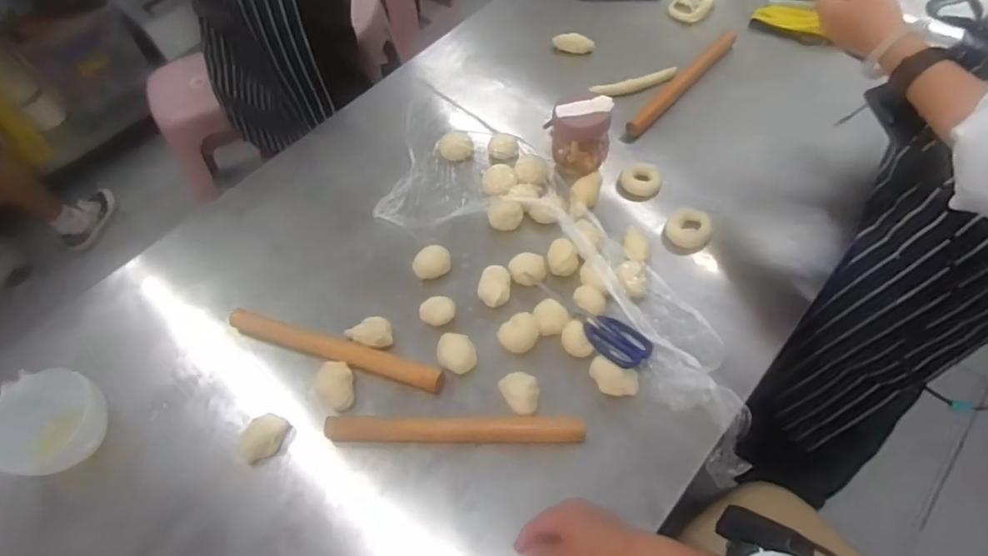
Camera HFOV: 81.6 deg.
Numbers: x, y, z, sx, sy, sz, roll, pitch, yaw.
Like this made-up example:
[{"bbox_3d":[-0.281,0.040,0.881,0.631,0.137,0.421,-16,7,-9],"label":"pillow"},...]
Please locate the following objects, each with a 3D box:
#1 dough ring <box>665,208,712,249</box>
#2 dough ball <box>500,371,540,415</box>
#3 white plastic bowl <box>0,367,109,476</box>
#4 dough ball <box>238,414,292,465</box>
[{"bbox_3d":[0.276,-0.071,0.810,0.058,0.017,0.060,-2,57,3],"label":"dough ring"},{"bbox_3d":[0.032,0.134,0.677,0.039,0.025,0.048,-33,60,-16],"label":"dough ball"},{"bbox_3d":[-0.523,0.168,0.662,0.107,0.069,0.117,18,60,16],"label":"white plastic bowl"},{"bbox_3d":[-0.272,0.188,0.673,0.045,0.025,0.060,28,63,21],"label":"dough ball"}]

